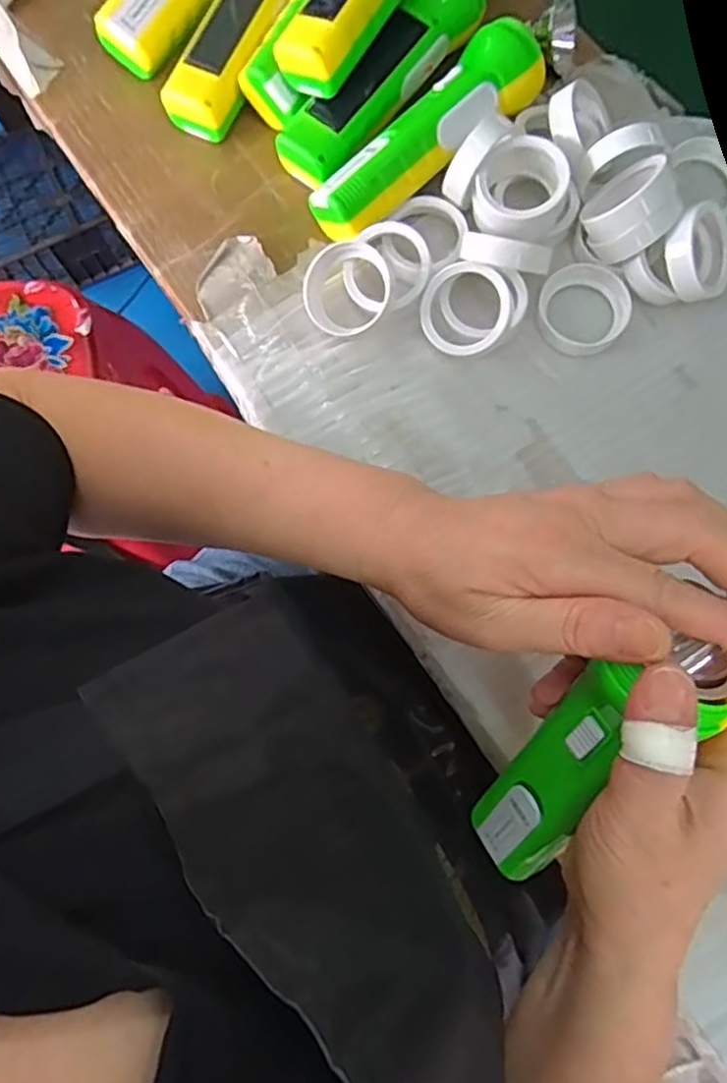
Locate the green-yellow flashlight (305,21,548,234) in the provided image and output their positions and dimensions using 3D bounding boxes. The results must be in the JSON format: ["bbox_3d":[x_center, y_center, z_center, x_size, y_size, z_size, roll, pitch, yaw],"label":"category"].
[{"bbox_3d":[0.038,-0.240,0.400,0.157,0.050,0.050,-38,79,-7],"label":"green-yellow flashlight"}]

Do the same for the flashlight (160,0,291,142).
[{"bbox_3d":[-0.073,-0.332,0.427,0.044,0.032,0.150,30,94,8],"label":"flashlight"}]

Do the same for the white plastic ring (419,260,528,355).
[{"bbox_3d":[0.063,-0.134,0.390,0.058,0.018,0.049,12,108,4],"label":"white plastic ring"}]

